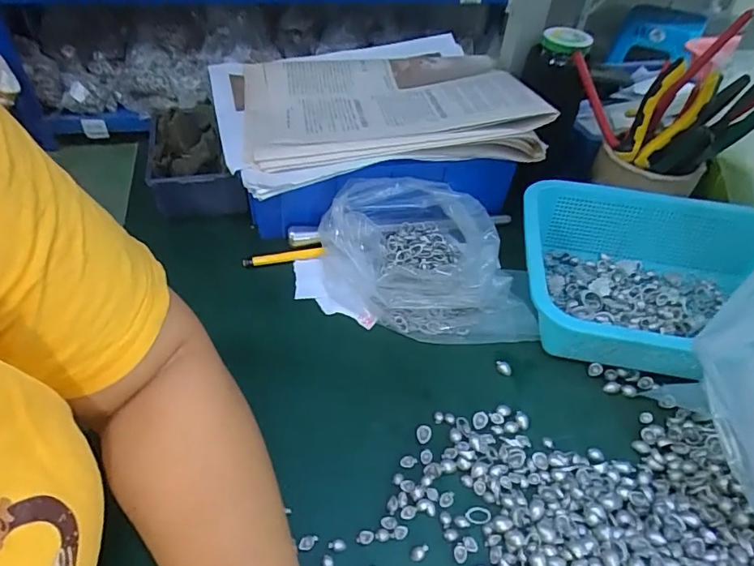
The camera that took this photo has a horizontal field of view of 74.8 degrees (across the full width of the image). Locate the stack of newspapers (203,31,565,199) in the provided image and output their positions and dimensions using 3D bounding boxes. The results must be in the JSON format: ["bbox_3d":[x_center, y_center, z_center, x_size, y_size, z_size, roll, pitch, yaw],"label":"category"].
[{"bbox_3d":[-0.015,-0.202,0.525,0.299,0.059,0.283,-10,46,-13],"label":"stack of newspapers"}]

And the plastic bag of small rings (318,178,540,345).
[{"bbox_3d":[0.045,-0.023,0.454,0.183,0.074,0.147,-4,45,-7],"label":"plastic bag of small rings"}]

